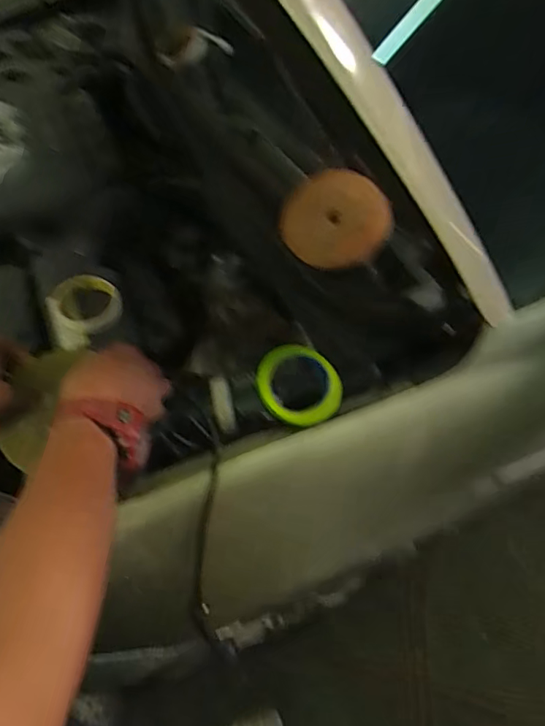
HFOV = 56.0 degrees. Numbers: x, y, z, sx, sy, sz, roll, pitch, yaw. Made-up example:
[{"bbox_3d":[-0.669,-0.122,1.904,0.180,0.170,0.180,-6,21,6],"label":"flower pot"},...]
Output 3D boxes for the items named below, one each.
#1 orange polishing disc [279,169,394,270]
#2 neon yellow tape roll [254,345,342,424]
[{"bbox_3d":[0.092,-0.209,0.731,0.147,0.033,0.141,-1,79,6],"label":"orange polishing disc"},{"bbox_3d":[0.033,0.028,0.635,0.101,0.019,0.096,10,73,-1],"label":"neon yellow tape roll"}]

